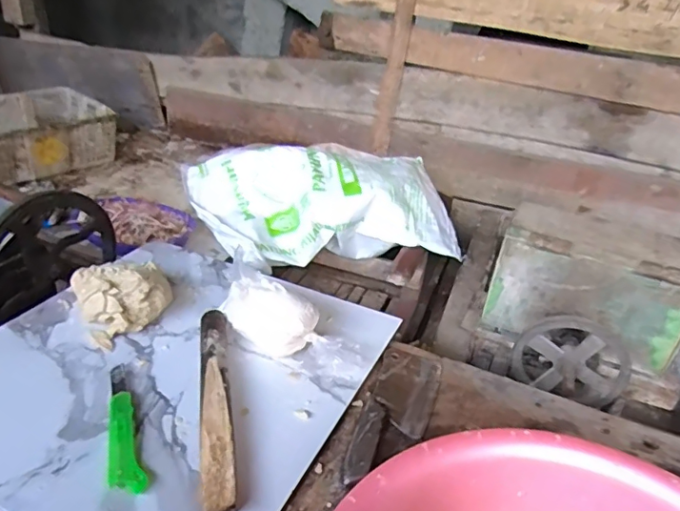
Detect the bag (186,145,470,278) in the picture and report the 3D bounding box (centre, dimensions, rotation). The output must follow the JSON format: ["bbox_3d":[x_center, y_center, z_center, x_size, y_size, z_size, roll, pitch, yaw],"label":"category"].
[{"bbox_3d":[-0.048,-0.152,1.443,0.686,0.189,0.435,-3,33,-16],"label":"bag"}]

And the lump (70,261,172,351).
[{"bbox_3d":[-0.323,0.052,0.795,0.125,0.070,0.138,-24,43,-39],"label":"lump"}]

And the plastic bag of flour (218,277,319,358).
[{"bbox_3d":[-0.100,0.075,0.759,0.144,0.070,0.083,30,38,33],"label":"plastic bag of flour"}]

